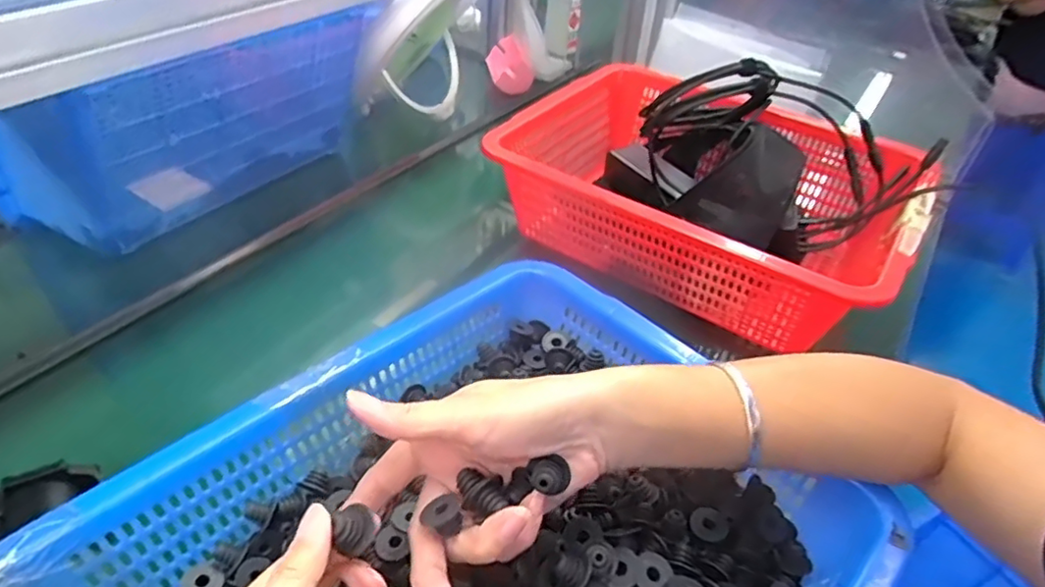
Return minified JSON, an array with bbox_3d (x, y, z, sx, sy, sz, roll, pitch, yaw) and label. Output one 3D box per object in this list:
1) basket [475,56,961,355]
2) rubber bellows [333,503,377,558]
[{"bbox_3d":[0.201,-0.124,0.654,0.380,0.169,0.312,26,46,23],"label":"basket"},{"bbox_3d":[-0.069,0.098,0.257,0.015,0.014,0.015,-6,42,-11],"label":"rubber bellows"}]

